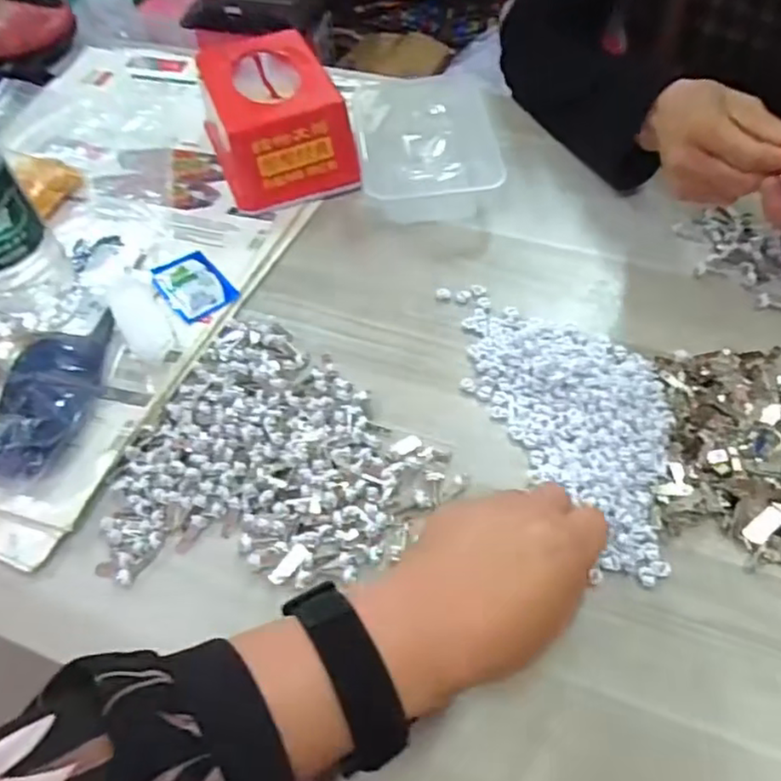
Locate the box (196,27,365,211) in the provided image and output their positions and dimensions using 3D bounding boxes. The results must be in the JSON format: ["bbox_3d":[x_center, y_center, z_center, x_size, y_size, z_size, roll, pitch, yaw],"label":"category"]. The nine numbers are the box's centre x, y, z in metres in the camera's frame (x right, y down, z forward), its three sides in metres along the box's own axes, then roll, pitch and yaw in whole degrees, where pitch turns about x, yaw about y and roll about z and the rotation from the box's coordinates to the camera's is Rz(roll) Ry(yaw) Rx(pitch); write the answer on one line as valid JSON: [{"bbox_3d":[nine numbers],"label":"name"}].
[{"bbox_3d":[-0.096,-0.224,0.550,0.112,0.079,0.120,-15,55,-8],"label":"box"}]

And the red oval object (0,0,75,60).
[{"bbox_3d":[-0.397,-0.383,0.700,0.122,0.043,0.061,-28,57,-16],"label":"red oval object"}]

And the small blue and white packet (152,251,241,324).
[{"bbox_3d":[-0.148,-0.079,0.491,0.045,0.005,0.064,-35,60,-20],"label":"small blue and white packet"}]

